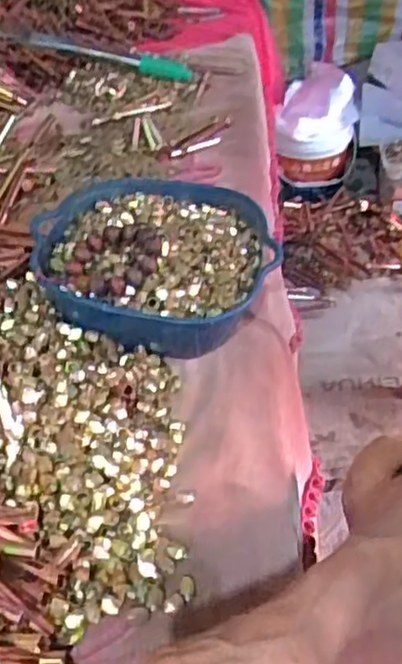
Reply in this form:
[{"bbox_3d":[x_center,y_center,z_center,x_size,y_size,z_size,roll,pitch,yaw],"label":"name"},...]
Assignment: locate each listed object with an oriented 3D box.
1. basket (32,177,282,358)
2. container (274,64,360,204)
[{"bbox_3d":[-0.045,-0.075,0.694,0.231,0.083,0.242,-7,42,-3],"label":"basket"},{"bbox_3d":[0.304,-0.510,1.807,0.199,0.246,0.262,5,43,11],"label":"container"}]

